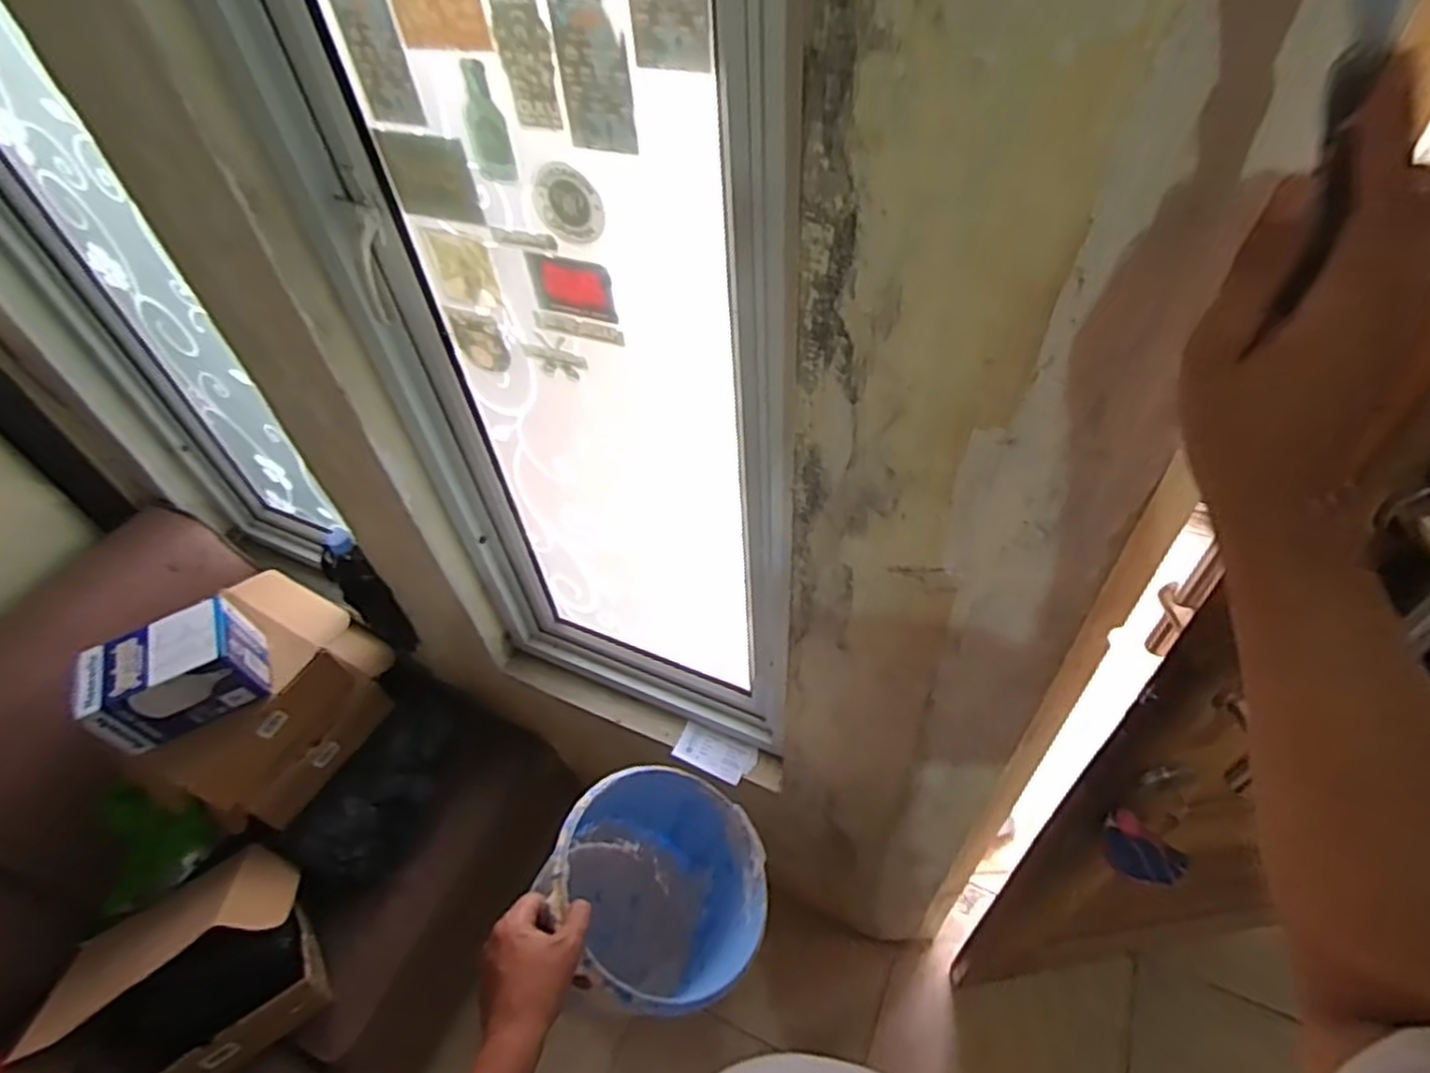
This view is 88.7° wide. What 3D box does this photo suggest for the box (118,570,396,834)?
[{"bbox_3d":[-0.784,0.276,1.251,0.301,0.199,0.376,25,55,23],"label":"box"}]

